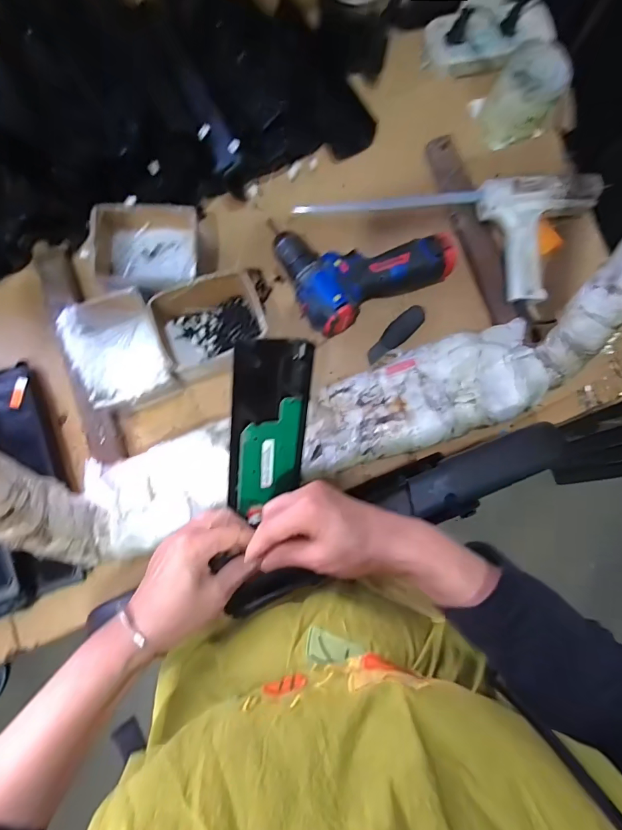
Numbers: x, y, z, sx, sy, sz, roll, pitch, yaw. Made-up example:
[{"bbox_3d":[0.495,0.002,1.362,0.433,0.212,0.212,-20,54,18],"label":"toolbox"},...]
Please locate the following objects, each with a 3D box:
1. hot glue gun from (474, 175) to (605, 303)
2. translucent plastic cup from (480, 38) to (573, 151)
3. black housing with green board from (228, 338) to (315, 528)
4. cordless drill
[{"bbox_3d":[0.323,-0.245,0.555,0.176,0.035,0.160,-17,85,-6],"label":"hot glue gun"},{"bbox_3d":[0.292,-0.433,0.570,0.093,0.067,0.103,32,82,0],"label":"translucent plastic cup"},{"bbox_3d":[-0.037,0.016,0.382,0.069,0.013,0.167,-3,112,-24],"label":"black housing with green board"},{"bbox_3d":[0.067,-0.206,0.545,0.201,0.058,0.157,-28,86,-7],"label":"cordless drill"}]

